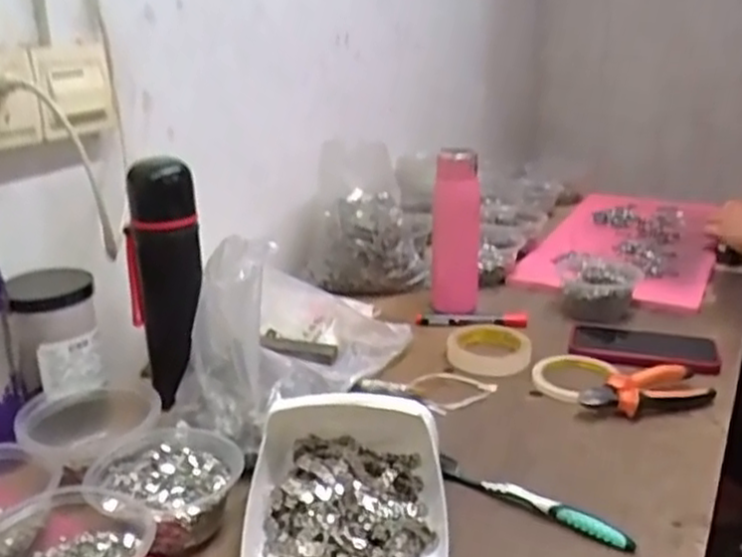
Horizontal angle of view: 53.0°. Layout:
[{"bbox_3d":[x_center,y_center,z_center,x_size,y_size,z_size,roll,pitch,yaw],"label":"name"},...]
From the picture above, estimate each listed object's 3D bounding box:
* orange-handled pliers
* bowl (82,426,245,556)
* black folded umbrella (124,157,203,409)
[{"bbox_3d":[0.285,0.118,0.773,0.139,0.025,0.059,-8,21,-19],"label":"orange-handled pliers"},{"bbox_3d":[-0.169,0.168,0.602,0.119,0.043,0.112,0,20,0],"label":"bowl"},{"bbox_3d":[-0.204,0.003,0.756,0.052,0.237,0.063,14,25,34],"label":"black folded umbrella"}]

